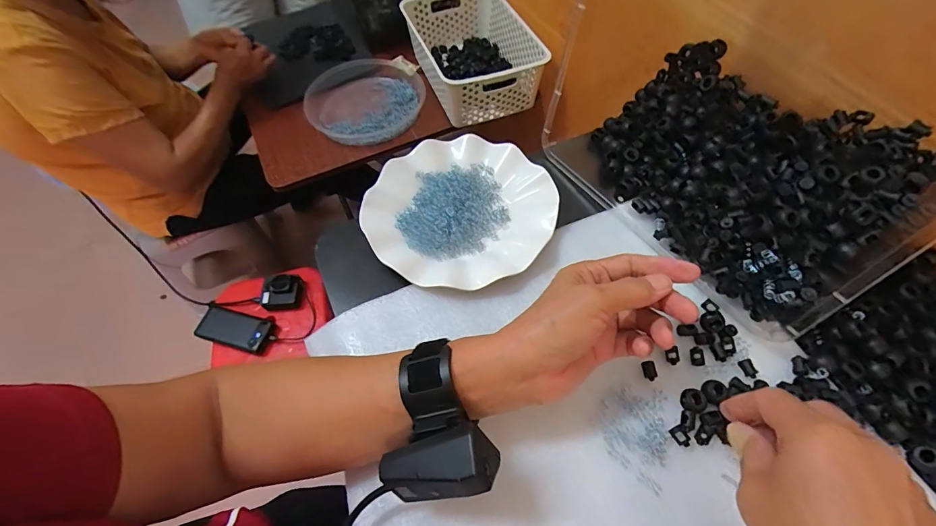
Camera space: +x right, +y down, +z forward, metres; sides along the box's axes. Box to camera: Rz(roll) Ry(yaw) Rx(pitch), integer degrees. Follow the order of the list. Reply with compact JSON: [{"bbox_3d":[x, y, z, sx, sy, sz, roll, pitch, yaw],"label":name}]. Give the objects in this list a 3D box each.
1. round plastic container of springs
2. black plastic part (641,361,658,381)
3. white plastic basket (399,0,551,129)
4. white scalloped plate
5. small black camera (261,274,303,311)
[{"bbox_3d":[-0.207,-0.328,0.812,0.232,0.031,0.217,-1,60,2],"label":"round plastic container of springs"},{"bbox_3d":[0.144,0.085,0.316,0.010,0.006,0.015,-9,60,-2],"label":"black plastic part"},{"bbox_3d":[0.019,-0.424,0.810,0.222,0.105,0.308,-19,61,-9],"label":"white plastic basket"},{"bbox_3d":[-0.008,-0.055,0.404,0.179,0.020,0.182,-1,60,2],"label":"white scalloped plate"},{"bbox_3d":[-0.407,0.062,0.876,0.092,0.030,0.073,-5,59,-1],"label":"small black camera"}]

